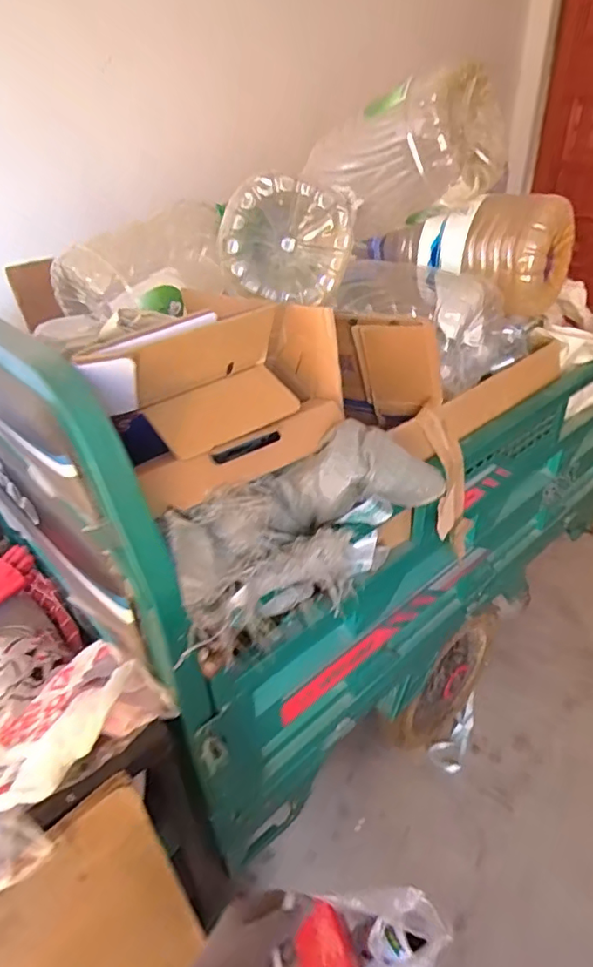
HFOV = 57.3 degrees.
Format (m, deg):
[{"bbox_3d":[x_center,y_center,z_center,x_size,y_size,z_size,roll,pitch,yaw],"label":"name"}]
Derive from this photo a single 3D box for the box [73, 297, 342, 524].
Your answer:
[{"bbox_3d":[-0.090,-0.118,0.713,0.333,0.176,0.157,-30,42,-34],"label":"box"}]

